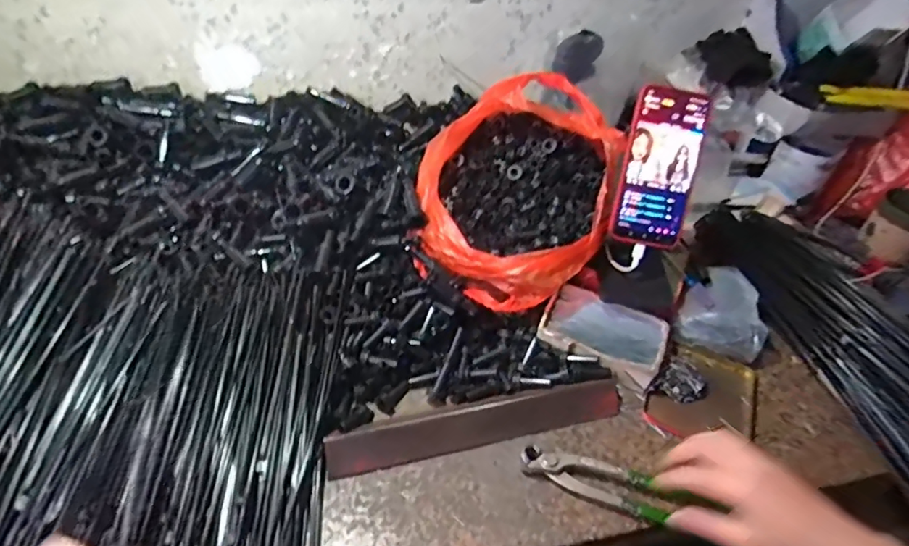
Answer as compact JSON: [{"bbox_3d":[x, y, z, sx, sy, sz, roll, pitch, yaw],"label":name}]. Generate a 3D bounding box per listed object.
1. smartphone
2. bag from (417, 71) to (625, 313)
[{"bbox_3d":[0.217,-0.111,0.578,0.077,0.160,0.014,10,11,4],"label":"smartphone"},{"bbox_3d":[0.069,-0.097,0.631,0.207,0.170,0.247,3,44,-3],"label":"bag"}]

